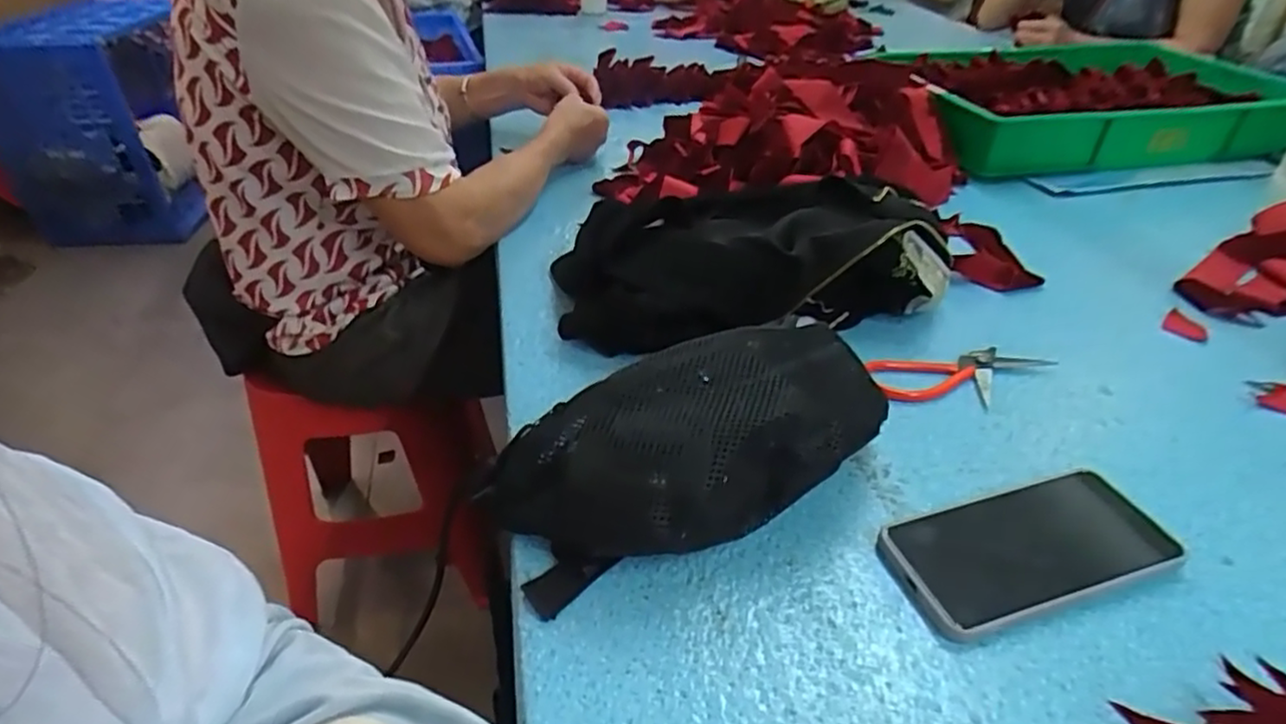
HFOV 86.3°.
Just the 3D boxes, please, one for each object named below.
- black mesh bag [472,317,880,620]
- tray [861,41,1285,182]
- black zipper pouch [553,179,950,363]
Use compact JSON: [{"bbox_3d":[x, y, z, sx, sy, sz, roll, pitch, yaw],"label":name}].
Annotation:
[{"bbox_3d":[0.043,0.053,0.429,0.269,0.090,0.122,-17,40,-21],"label":"black mesh bag"},{"bbox_3d":[0.651,-0.399,1.050,0.521,0.088,0.413,-3,37,-3],"label":"tray"},{"bbox_3d":[0.093,-0.102,0.636,0.345,0.096,0.211,-10,38,-12],"label":"black zipper pouch"}]

